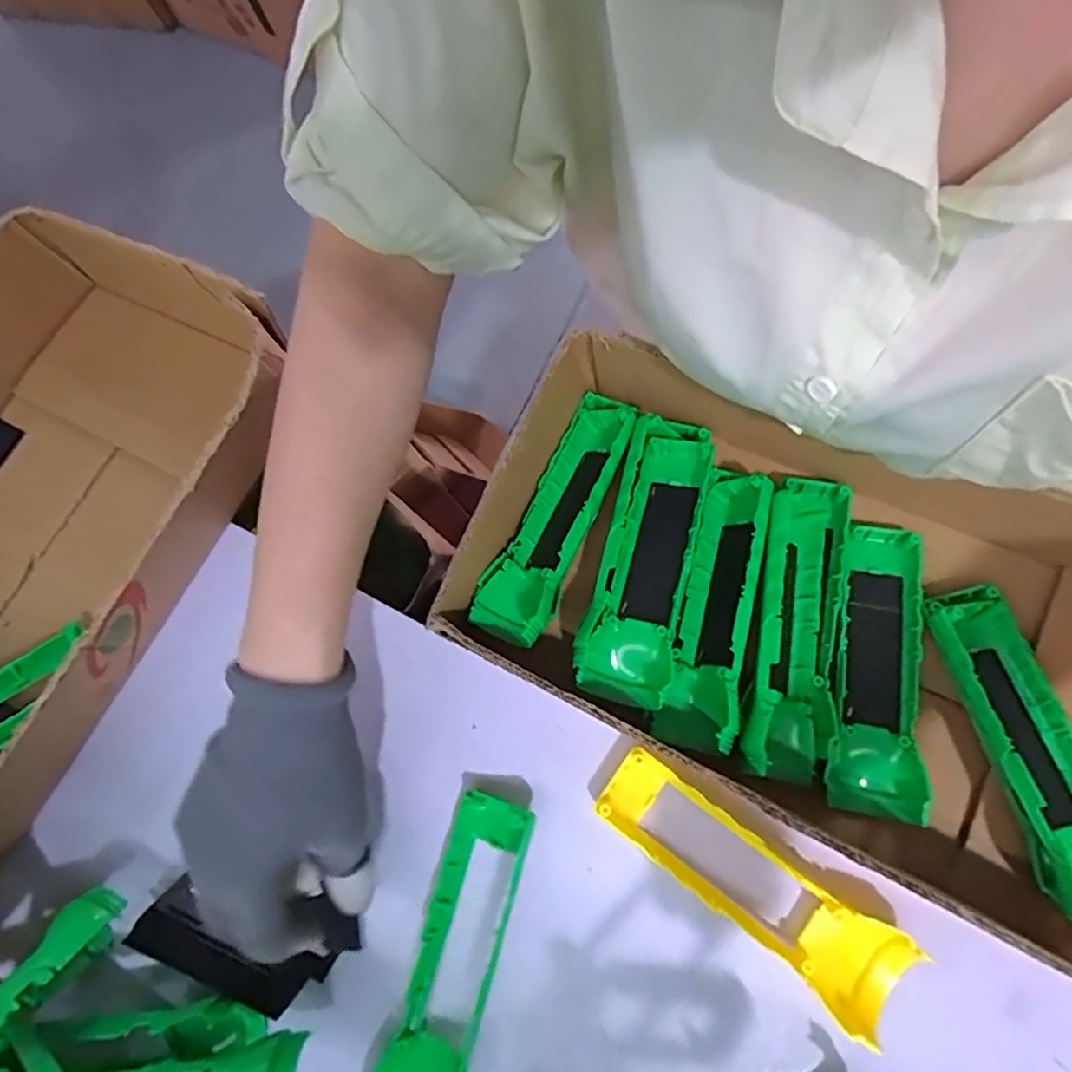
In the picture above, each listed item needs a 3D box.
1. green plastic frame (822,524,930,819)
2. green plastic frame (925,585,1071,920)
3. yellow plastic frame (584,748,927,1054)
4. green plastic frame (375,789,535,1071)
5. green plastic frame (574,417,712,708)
[{"bbox_3d":[0.200,0.077,0.376,0.049,0.033,0.163,10,75,9],"label":"green plastic frame"},{"bbox_3d":[0.263,0.111,0.334,0.054,0.039,0.174,-12,73,2],"label":"green plastic frame"},{"bbox_3d":[0.109,0.174,0.325,0.164,0.031,0.051,38,81,15],"label":"yellow plastic frame"},{"bbox_3d":[-0.041,0.215,0.321,0.044,0.026,0.156,15,76,10],"label":"green plastic frame"},{"bbox_3d":[0.067,0.010,0.381,0.051,0.029,0.174,13,75,10],"label":"green plastic frame"}]

